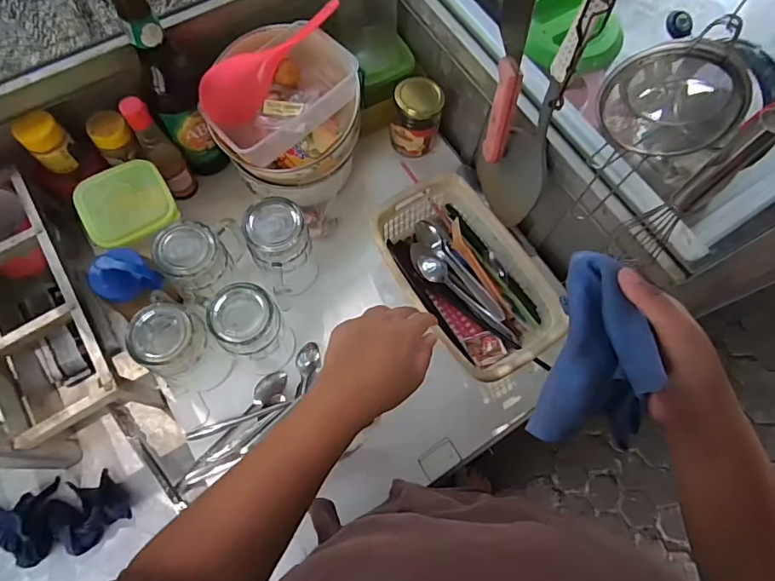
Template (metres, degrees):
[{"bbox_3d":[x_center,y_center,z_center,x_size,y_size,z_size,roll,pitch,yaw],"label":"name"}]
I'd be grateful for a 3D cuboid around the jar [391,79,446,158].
[{"bbox_3d":[0.040,-0.233,0.658,0.063,0.084,0.061,0,68,-1],"label":"jar"}]

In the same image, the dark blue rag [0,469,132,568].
[{"bbox_3d":[-0.368,0.246,0.515,0.171,0.033,0.078,-12,69,-6],"label":"dark blue rag"}]

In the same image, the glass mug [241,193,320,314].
[{"bbox_3d":[-0.123,-0.046,0.575,0.064,0.129,0.085,-13,69,-6],"label":"glass mug"}]

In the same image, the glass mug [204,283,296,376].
[{"bbox_3d":[-0.153,0.045,0.541,0.076,0.130,0.068,38,73,13],"label":"glass mug"}]

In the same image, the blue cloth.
[{"bbox_3d":[0.163,0.045,0.376,0.072,0.080,0.132,5,68,1],"label":"blue cloth"}]

